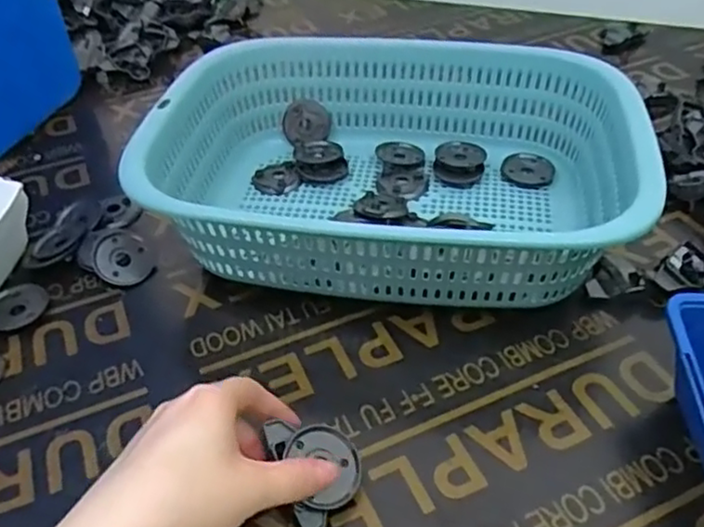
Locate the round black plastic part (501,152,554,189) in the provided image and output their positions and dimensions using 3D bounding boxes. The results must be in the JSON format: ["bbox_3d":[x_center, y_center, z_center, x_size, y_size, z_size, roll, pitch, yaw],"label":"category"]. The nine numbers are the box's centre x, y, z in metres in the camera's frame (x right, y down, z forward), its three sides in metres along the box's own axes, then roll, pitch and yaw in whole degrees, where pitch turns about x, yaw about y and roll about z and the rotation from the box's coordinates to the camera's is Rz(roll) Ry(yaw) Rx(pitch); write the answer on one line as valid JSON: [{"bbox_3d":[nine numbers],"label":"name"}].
[{"bbox_3d":[0.146,-0.077,0.545,0.042,0.007,0.036,10,64,9],"label":"round black plastic part"}]

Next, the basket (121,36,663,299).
[{"bbox_3d":[0.033,-0.073,0.493,0.336,0.099,0.248,9,43,12],"label":"basket"}]

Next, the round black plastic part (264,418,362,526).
[{"bbox_3d":[-0.023,0.108,0.349,0.055,0.014,0.050,41,63,2],"label":"round black plastic part"}]

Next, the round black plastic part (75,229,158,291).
[{"bbox_3d":[-0.175,-0.007,0.489,0.056,0.017,0.044,36,63,21],"label":"round black plastic part"}]

